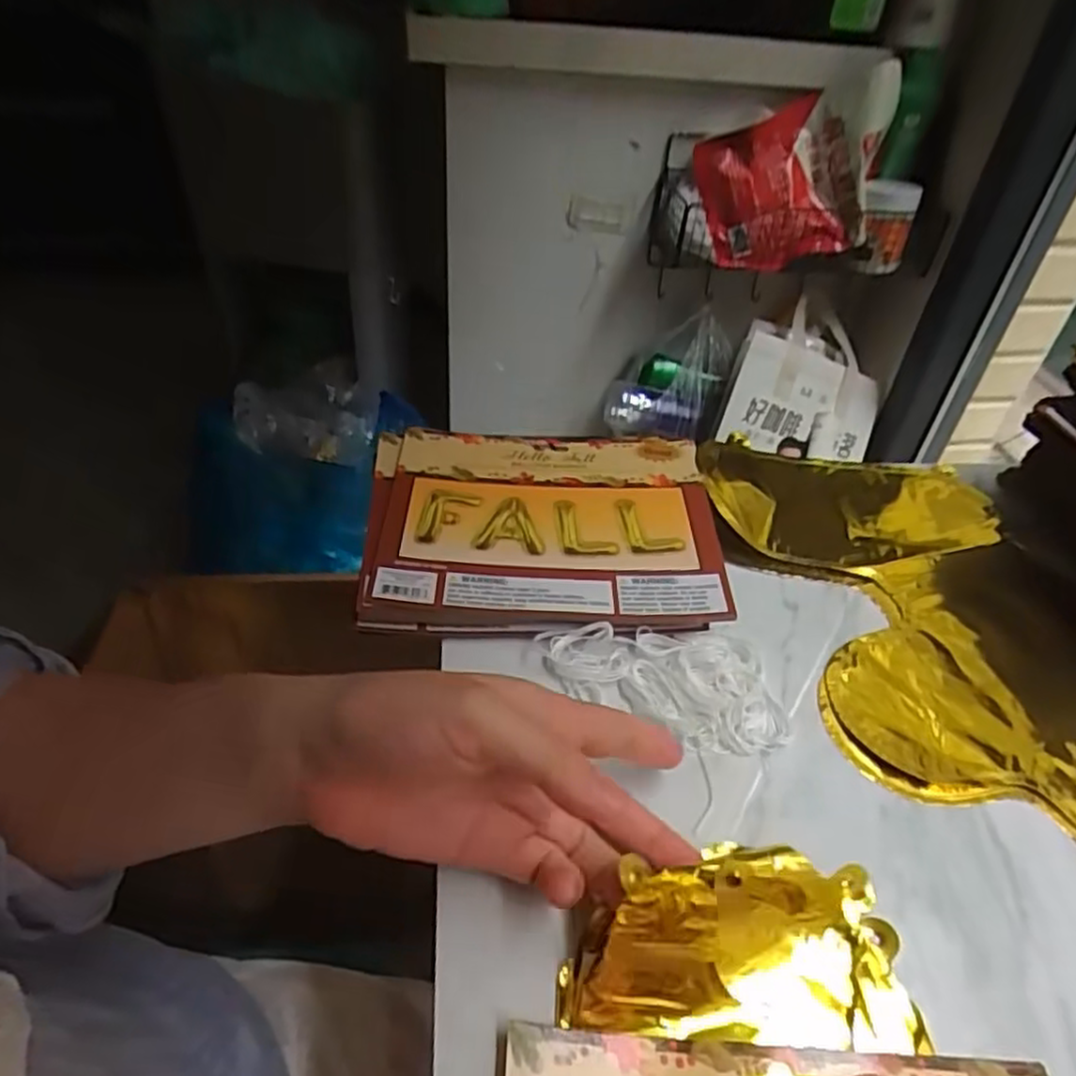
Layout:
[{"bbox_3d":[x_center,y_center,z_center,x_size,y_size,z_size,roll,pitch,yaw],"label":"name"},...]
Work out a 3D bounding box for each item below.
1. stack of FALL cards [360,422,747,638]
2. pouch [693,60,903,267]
[{"bbox_3d":[0.005,-0.007,0.442,0.212,0.027,0.164,1,42,-4],"label":"stack of FALL cards"},{"bbox_3d":[0.275,-0.402,0.800,0.192,0.183,0.085,6,42,2],"label":"pouch"}]

